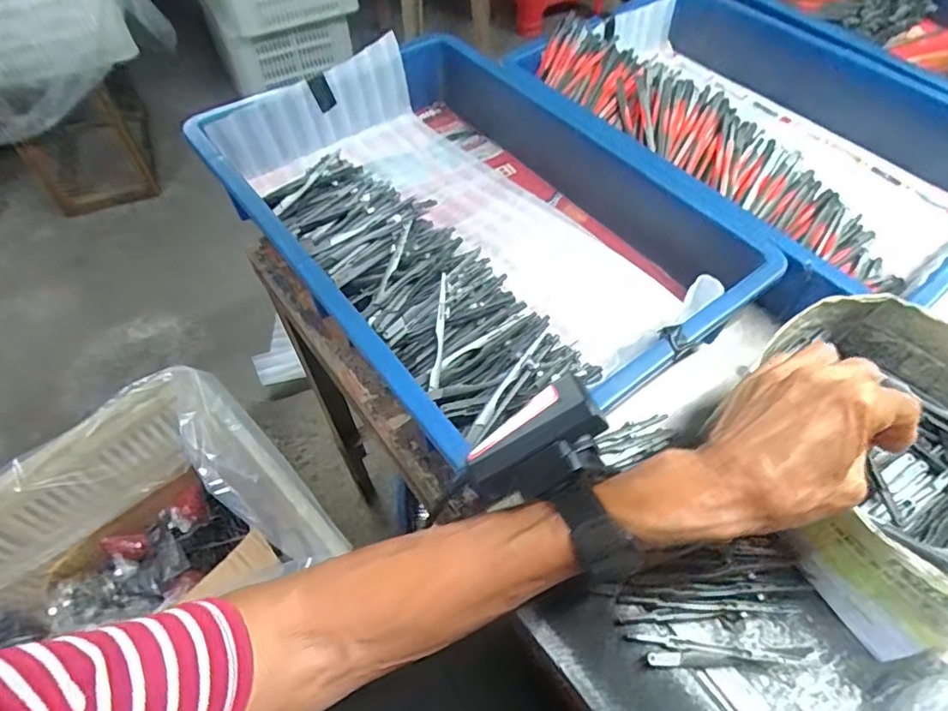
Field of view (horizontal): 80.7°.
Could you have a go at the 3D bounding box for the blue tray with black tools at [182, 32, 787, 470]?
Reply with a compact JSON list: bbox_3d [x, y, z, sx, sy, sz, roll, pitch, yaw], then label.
[{"bbox_3d":[-0.021,-0.124,0.475,0.287,0.084,0.385,-33,62,-20],"label":"blue tray with black tools"}]

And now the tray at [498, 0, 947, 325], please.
[{"bbox_3d":[0.276,-0.216,0.532,0.318,0.083,0.425,-28,60,-17],"label":"tray"}]

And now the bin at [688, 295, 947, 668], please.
[{"bbox_3d":[0.251,0.058,0.335,0.146,0.084,0.177,-18,58,-12],"label":"bin"}]

